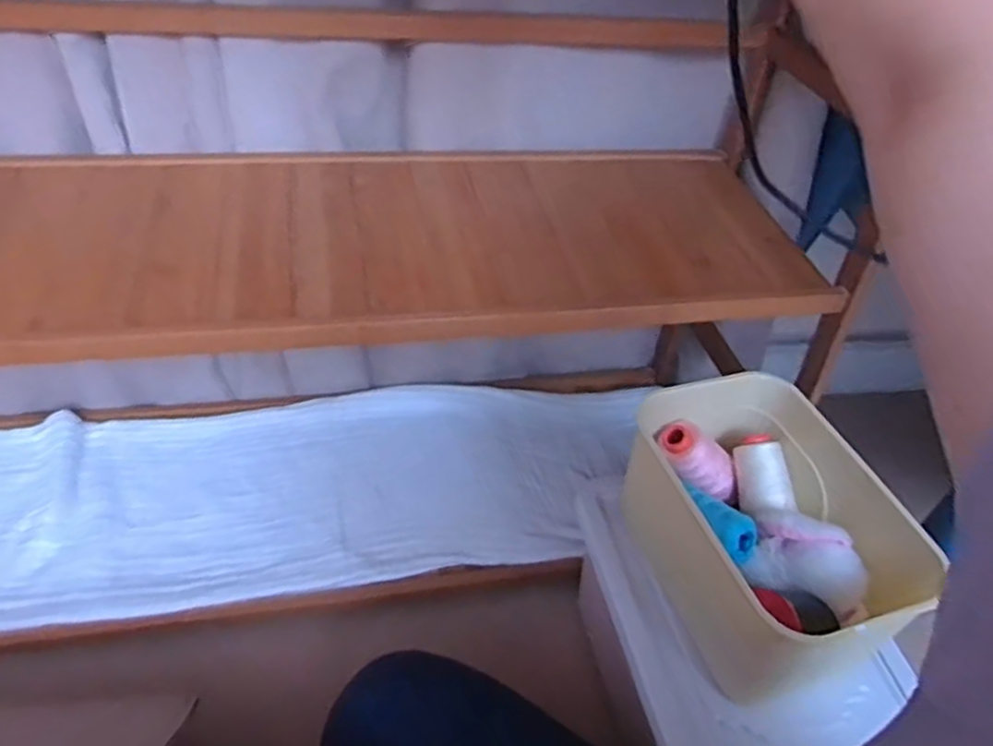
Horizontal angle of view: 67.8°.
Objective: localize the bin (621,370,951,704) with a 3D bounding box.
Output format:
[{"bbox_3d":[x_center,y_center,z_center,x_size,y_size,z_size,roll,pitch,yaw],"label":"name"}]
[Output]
[{"bbox_3d":[0.224,0.131,0.621,0.171,0.114,0.253,-10,45,-18],"label":"bin"}]

